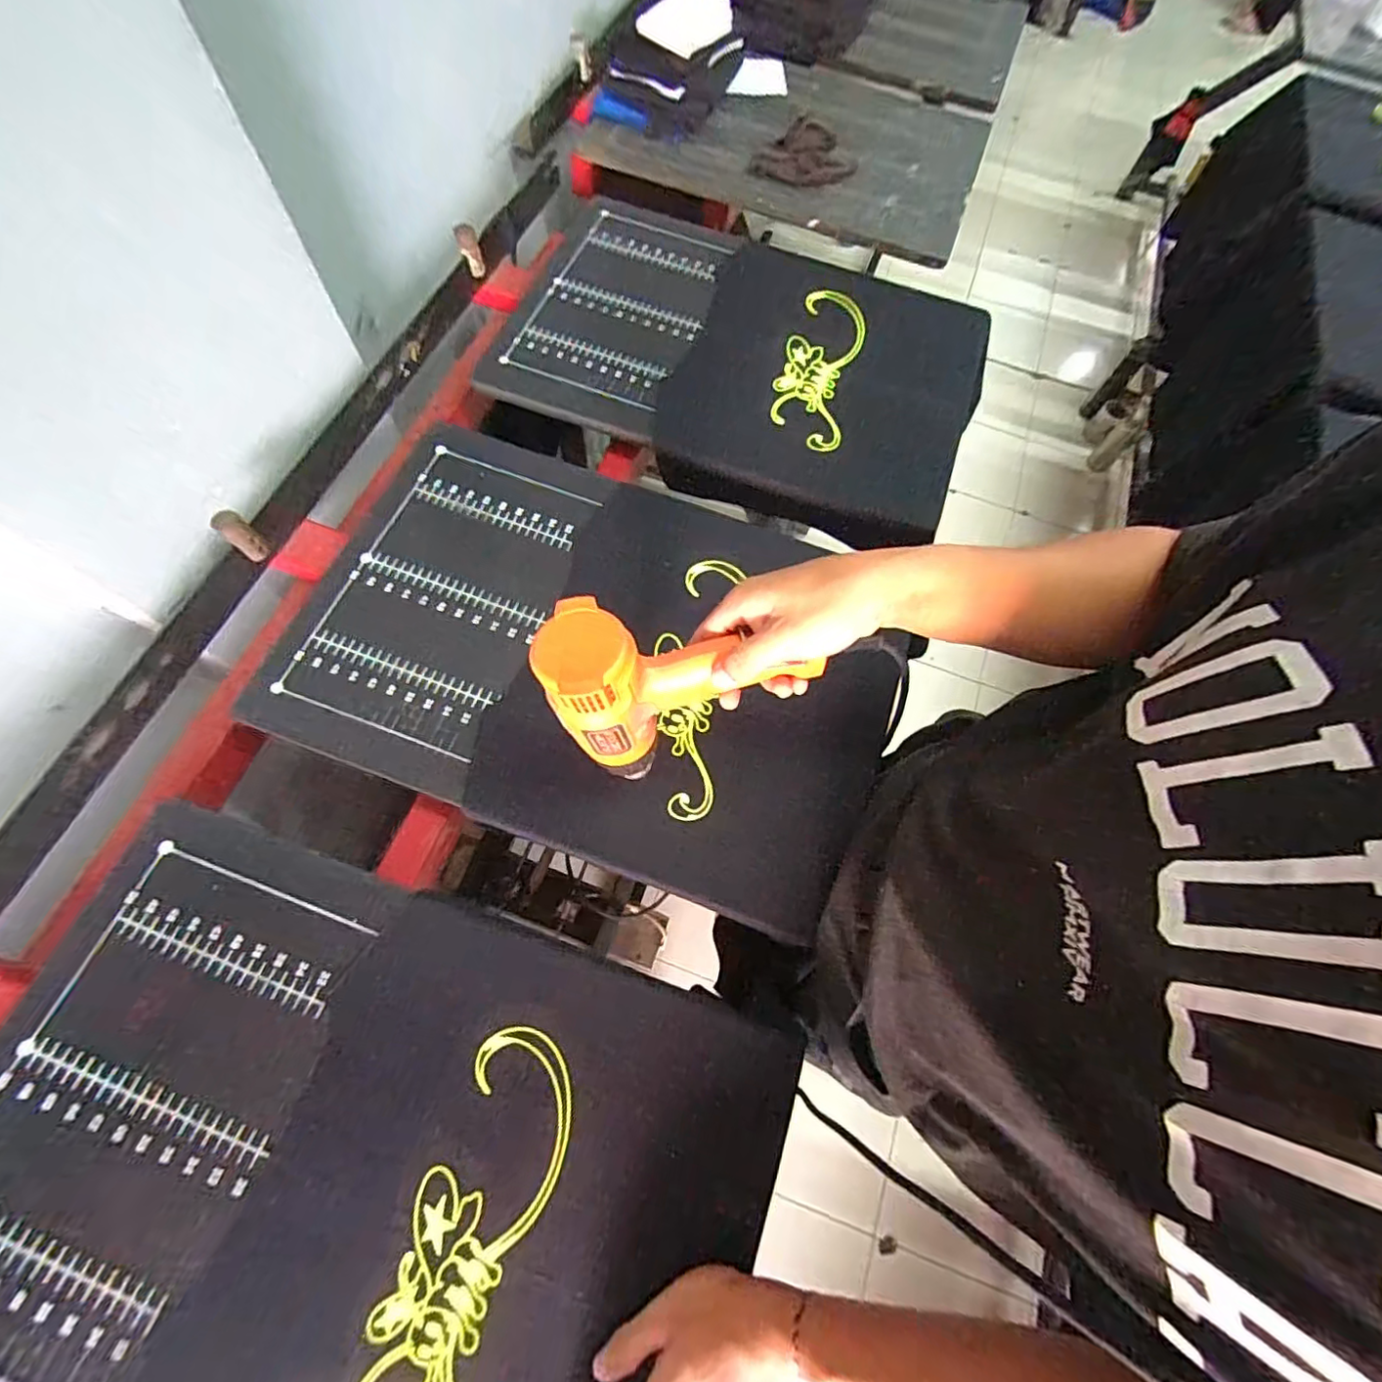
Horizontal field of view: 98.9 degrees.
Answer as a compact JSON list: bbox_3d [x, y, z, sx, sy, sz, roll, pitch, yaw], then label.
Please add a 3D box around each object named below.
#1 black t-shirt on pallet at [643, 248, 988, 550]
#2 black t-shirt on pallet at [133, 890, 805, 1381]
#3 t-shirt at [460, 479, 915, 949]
[{"bbox_3d":[0.178,-0.401,0.785,0.377,0.074,0.407,19,68,5],"label":"black t-shirt on pallet"},{"bbox_3d":[-0.144,0.402,0.433,0.364,0.034,0.399,19,68,5],"label":"black t-shirt on pallet"},{"bbox_3d":[0.016,-0.009,0.603,0.363,0.027,0.401,20,68,5],"label":"t-shirt"}]

